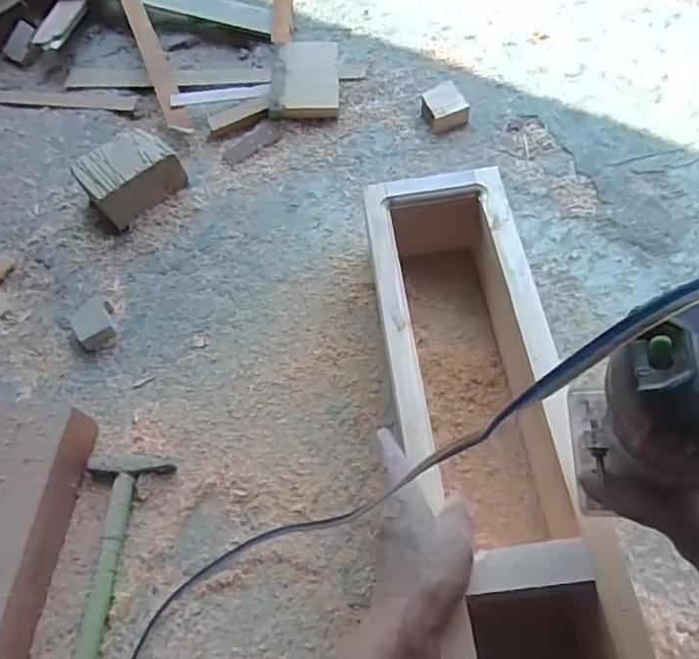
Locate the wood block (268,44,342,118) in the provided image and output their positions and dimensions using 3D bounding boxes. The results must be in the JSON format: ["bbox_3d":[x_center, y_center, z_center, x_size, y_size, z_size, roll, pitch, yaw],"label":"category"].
[{"bbox_3d":[-0.065,-0.368,0.868,0.099,0.022,0.119,0,76,-5],"label":"wood block"}]

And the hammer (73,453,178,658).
[{"bbox_3d":[-0.229,0.237,0.575,0.077,0.026,0.236,-3,58,3],"label":"hammer"}]

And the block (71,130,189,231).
[{"bbox_3d":[-0.303,-0.211,0.822,0.109,0.068,0.124,36,68,23],"label":"block"}]

